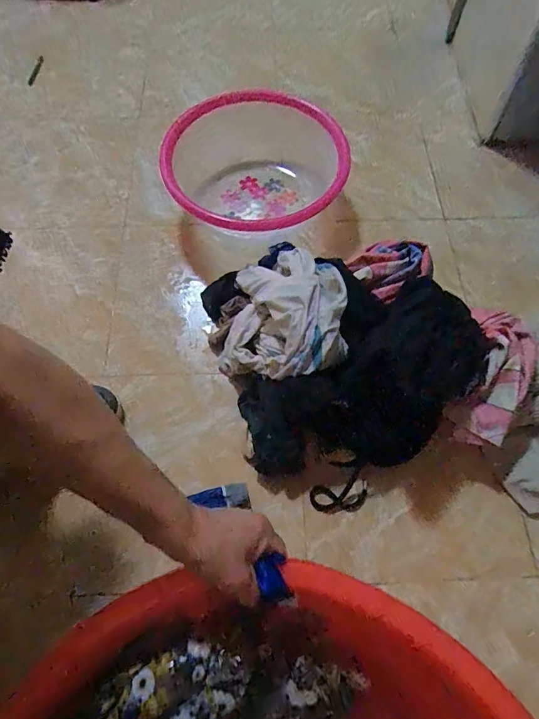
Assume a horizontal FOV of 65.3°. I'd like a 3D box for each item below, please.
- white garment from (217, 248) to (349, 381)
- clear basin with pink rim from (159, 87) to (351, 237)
[{"bbox_3d":[0.023,-0.063,0.600,0.175,0.121,0.184,0,64,0],"label":"white garment"},{"bbox_3d":[-0.031,-0.332,0.755,0.288,0.120,0.287,0,64,0],"label":"clear basin with pink rim"}]

